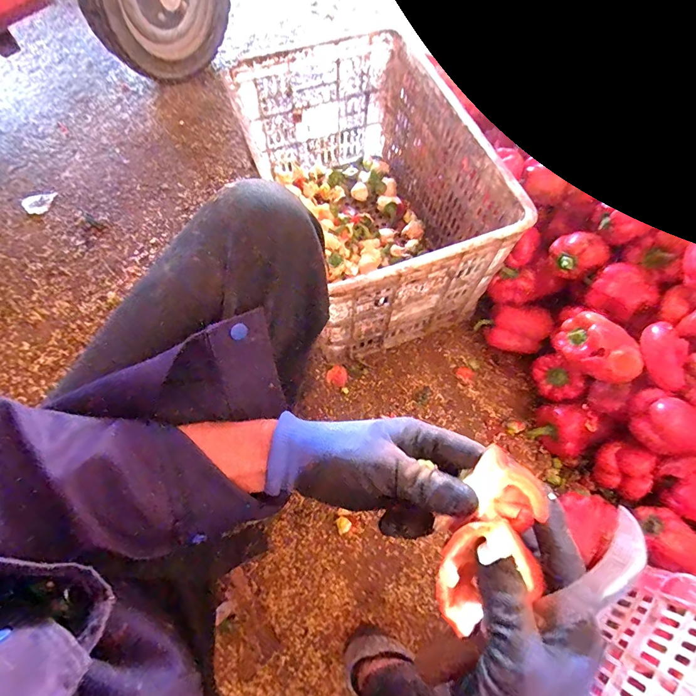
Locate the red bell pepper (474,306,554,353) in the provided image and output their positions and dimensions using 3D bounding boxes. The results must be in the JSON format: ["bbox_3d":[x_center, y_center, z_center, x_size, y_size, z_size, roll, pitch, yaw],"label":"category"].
[{"bbox_3d":[0.330,-0.034,0.793,0.125,0.084,0.074,14,67,4],"label":"red bell pepper"}]

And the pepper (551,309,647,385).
[{"bbox_3d":[0.401,-0.001,0.633,0.090,0.066,0.120,-23,71,-11],"label":"pepper"}]

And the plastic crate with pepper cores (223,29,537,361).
[{"bbox_3d":[0.028,-0.283,0.771,0.352,0.299,0.514,-21,69,-10],"label":"plastic crate with pepper cores"}]

